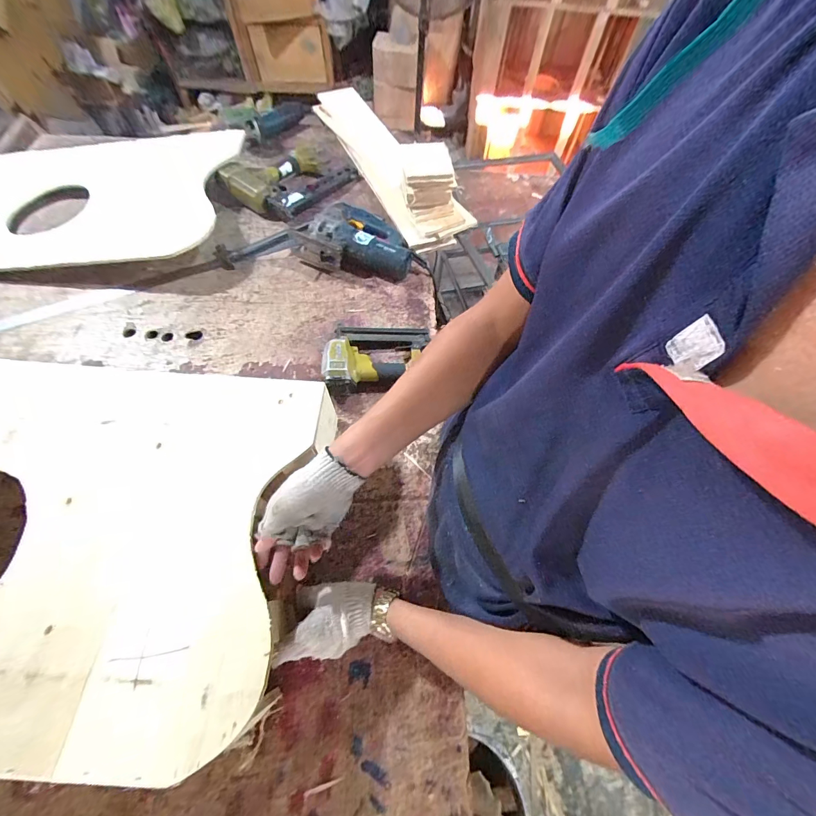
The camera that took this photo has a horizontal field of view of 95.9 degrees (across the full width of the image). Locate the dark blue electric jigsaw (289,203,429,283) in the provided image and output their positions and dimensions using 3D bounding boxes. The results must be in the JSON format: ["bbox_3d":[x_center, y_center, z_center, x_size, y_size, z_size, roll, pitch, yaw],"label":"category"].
[{"bbox_3d":[-0.117,-0.390,0.859,0.301,0.088,0.175,9,61,1],"label":"dark blue electric jigsaw"}]

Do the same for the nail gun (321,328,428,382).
[{"bbox_3d":[-0.060,-0.110,0.706,0.208,0.057,0.128,-9,63,-9],"label":"nail gun"}]

